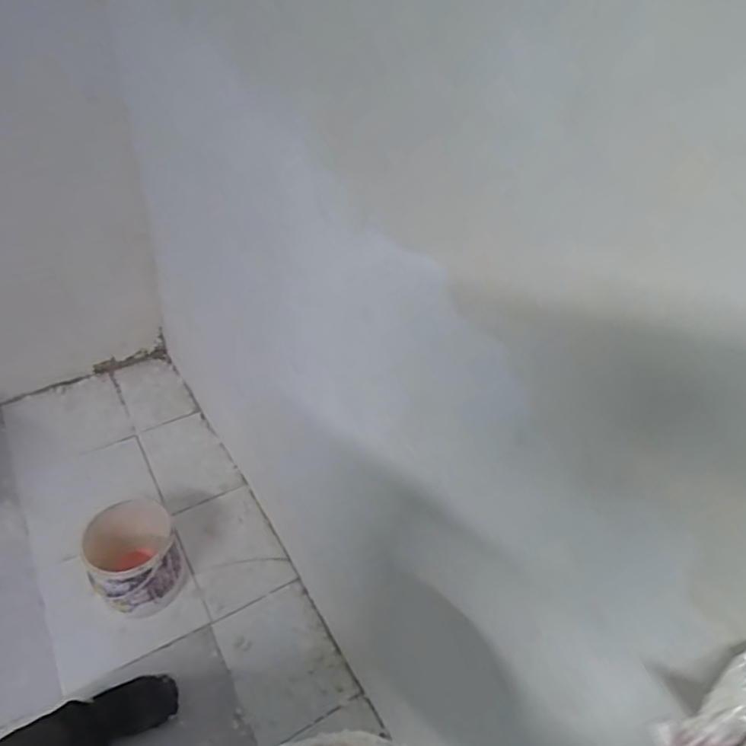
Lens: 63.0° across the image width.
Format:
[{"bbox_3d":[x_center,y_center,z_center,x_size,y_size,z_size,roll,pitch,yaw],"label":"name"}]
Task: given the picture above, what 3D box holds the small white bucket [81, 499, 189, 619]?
[{"bbox_3d":[-0.489,0.379,1.259,0.168,0.177,0.178,2,44,-2],"label":"small white bucket"}]

